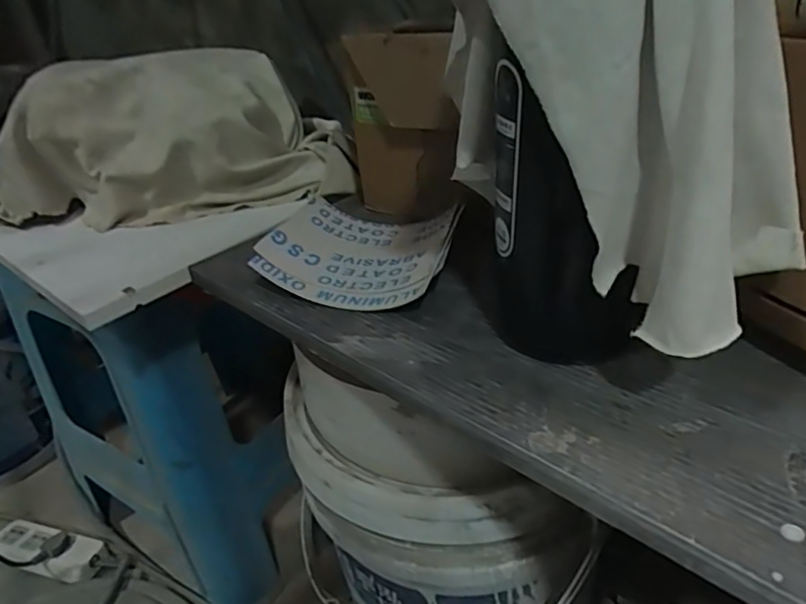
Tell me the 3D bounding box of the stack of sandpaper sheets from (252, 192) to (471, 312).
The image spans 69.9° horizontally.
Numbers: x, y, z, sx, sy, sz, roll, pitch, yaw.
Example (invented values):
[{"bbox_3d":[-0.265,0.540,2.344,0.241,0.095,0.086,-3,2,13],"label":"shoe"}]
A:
[{"bbox_3d":[-0.029,-0.044,0.431,0.134,0.028,0.138,1,33,14],"label":"stack of sandpaper sheets"}]

